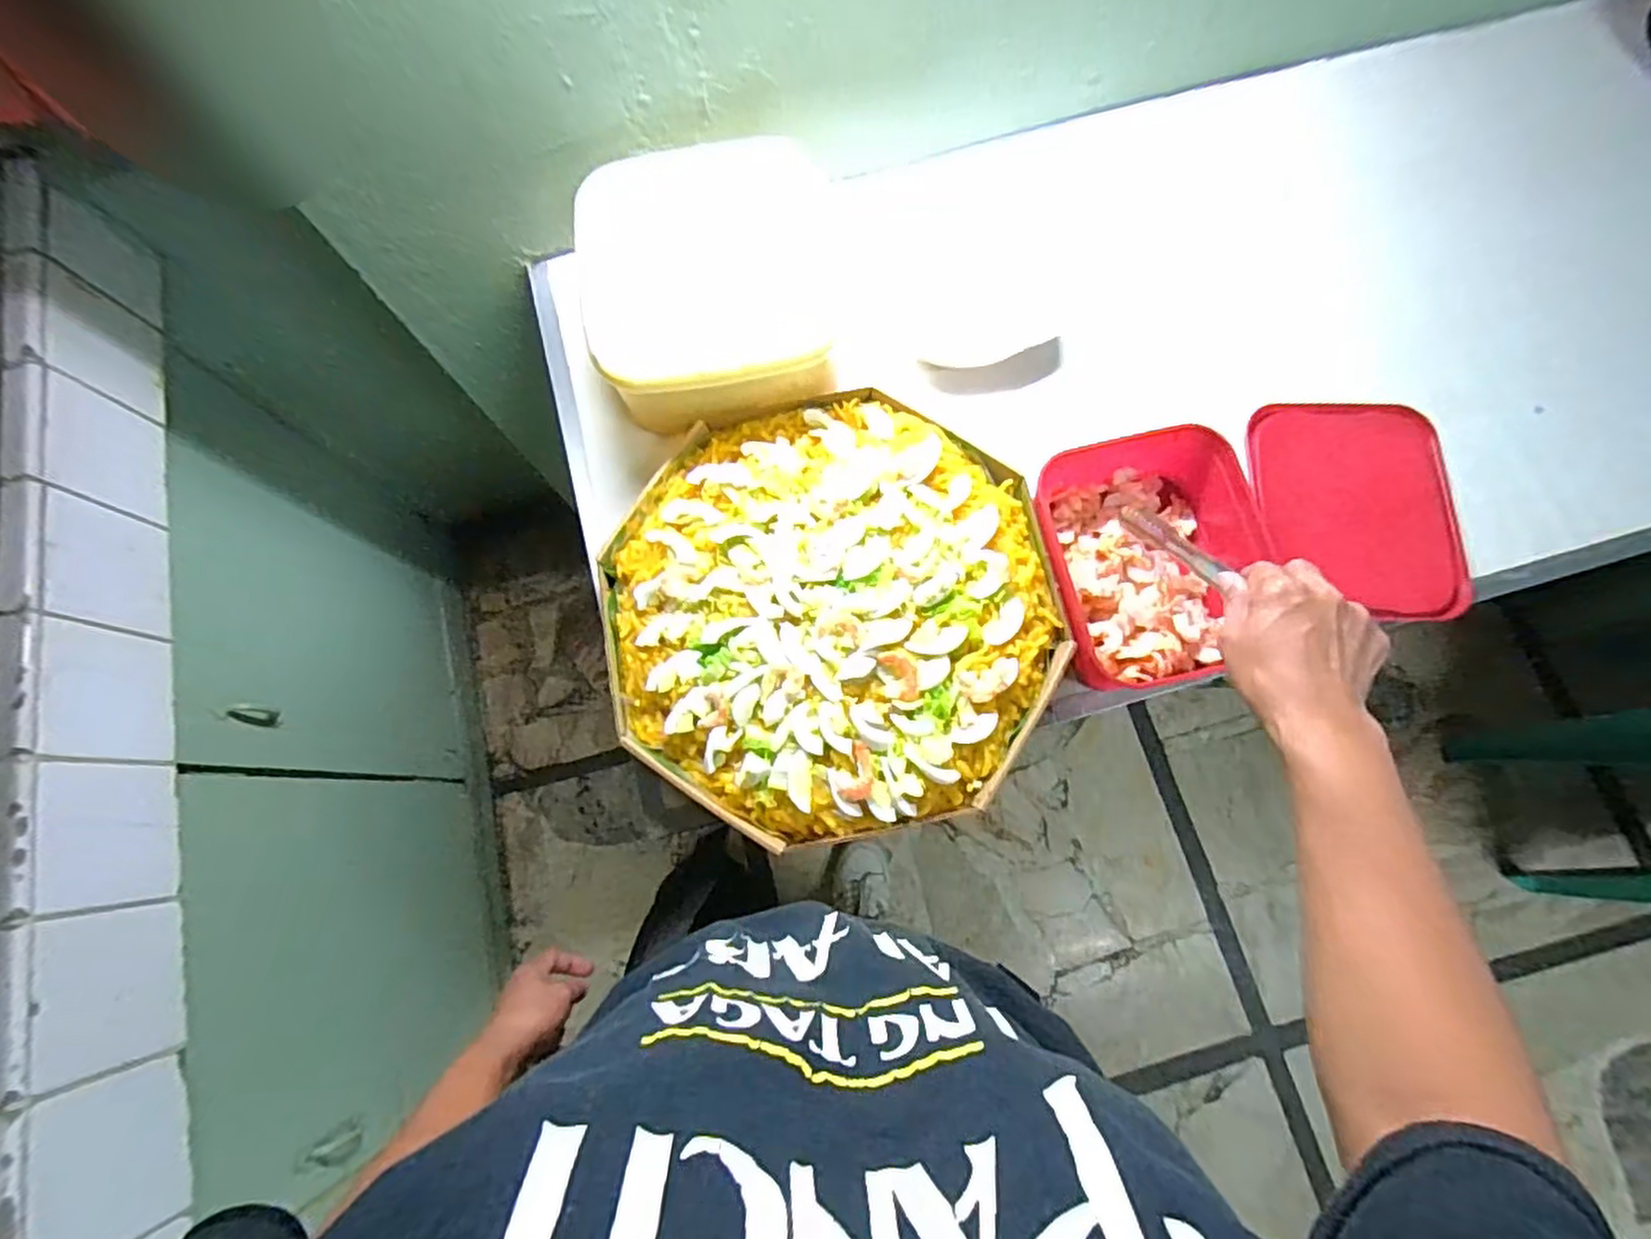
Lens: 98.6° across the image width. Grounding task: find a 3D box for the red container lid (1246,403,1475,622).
[{"bbox_3d":[0.456,-0.099,0.614,0.169,0.027,0.196,5,73,3],"label":"red container lid"}]

